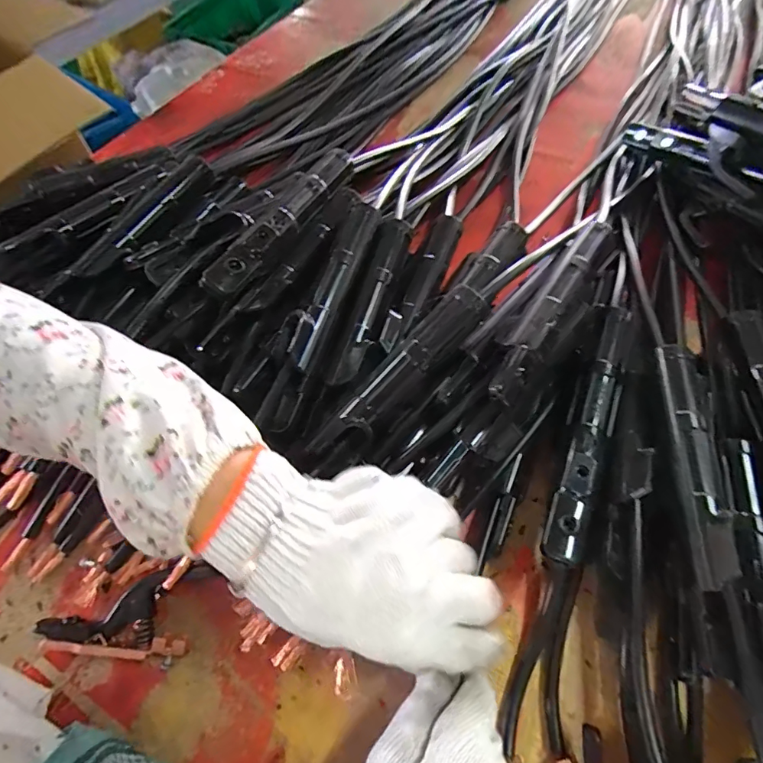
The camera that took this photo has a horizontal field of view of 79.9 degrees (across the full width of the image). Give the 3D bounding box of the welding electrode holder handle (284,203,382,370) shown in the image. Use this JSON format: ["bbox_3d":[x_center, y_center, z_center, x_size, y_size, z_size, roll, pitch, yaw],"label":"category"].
[{"bbox_3d":[-0.037,-0.079,0.349,0.025,0.020,0.154,18,63,12],"label":"welding electrode holder handle"}]

